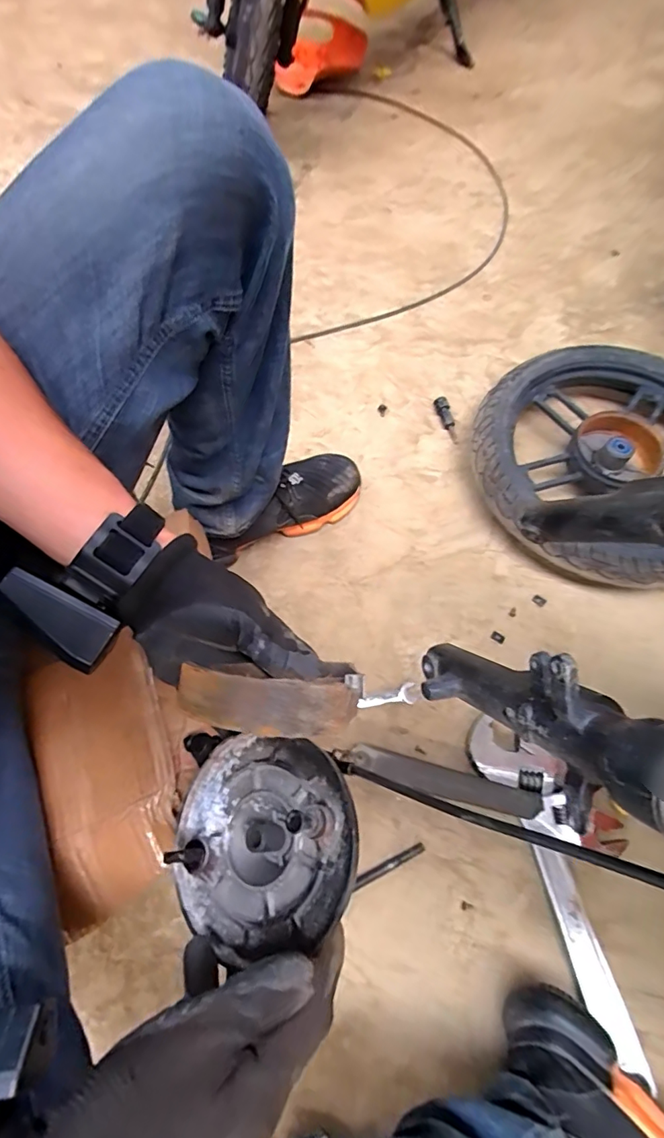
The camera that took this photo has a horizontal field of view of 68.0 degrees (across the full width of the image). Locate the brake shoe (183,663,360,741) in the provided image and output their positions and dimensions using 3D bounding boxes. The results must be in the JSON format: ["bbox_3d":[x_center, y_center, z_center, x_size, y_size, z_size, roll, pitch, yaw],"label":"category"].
[{"bbox_3d":[-0.031,0.066,0.240,0.090,0.023,0.030,5,66,-3],"label":"brake shoe"}]

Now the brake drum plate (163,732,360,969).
[{"bbox_3d":[-0.046,0.157,0.305,0.125,0.041,0.131,-13,60,24],"label":"brake drum plate"}]

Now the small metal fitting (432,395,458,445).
[{"bbox_3d":[0.181,-0.233,0.770,0.017,0.012,0.079,-17,80,-6],"label":"small metal fitting"}]

